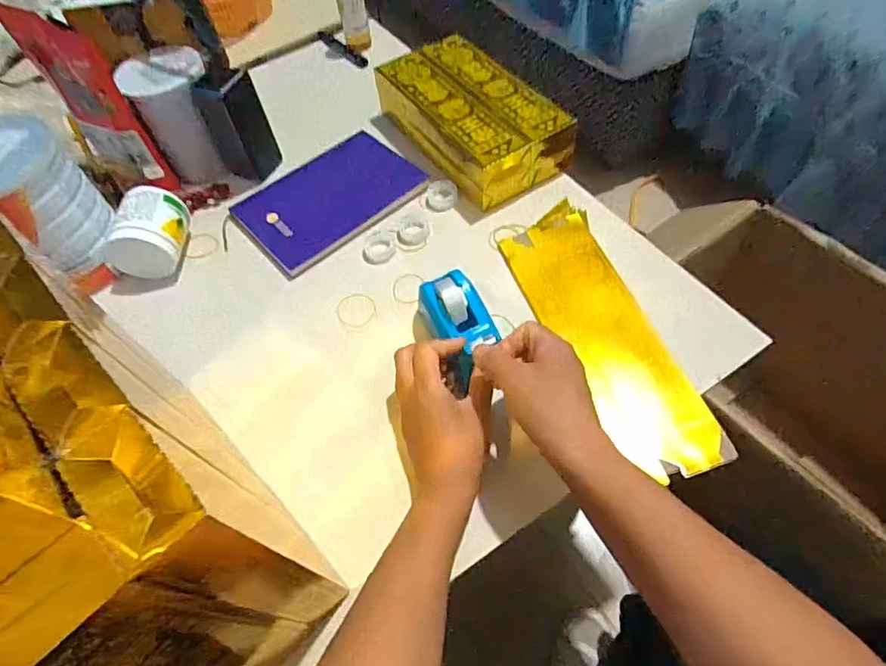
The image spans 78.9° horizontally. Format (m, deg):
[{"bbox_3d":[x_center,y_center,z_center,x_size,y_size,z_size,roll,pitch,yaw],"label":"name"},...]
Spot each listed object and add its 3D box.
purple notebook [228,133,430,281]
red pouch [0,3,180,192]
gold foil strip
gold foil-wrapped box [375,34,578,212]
[{"bbox_3d":[-0.143,-0.172,0.676,0.211,0.016,0.149,-39,61,-17],"label":"purple notebook"},{"bbox_3d":[-0.410,-0.266,0.634,0.124,0.199,0.032,24,63,20],"label":"red pouch"},{"bbox_3d":[0.157,-0.005,0.544,0.100,0.009,0.311,-21,58,0],"label":"gold foil strip"},{"bbox_3d":[0.036,-0.277,0.690,0.145,0.073,0.254,-29,60,-12],"label":"gold foil-wrapped box"}]

